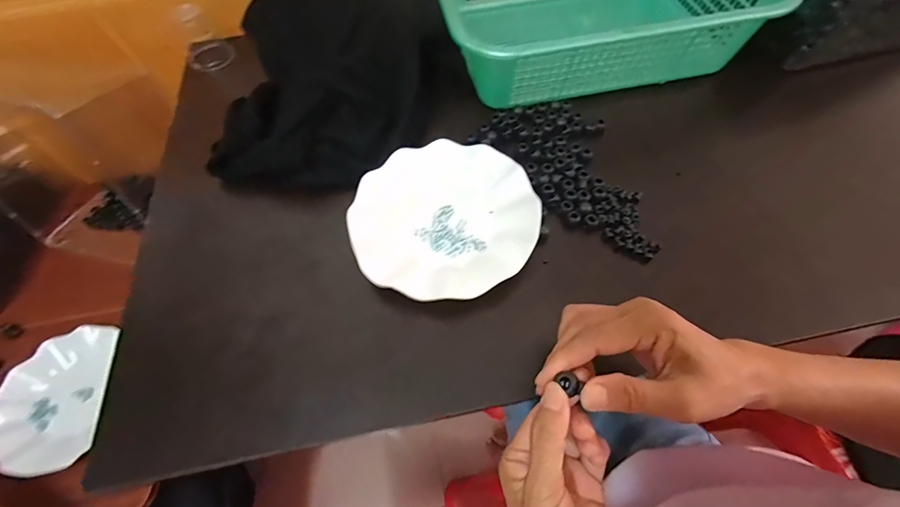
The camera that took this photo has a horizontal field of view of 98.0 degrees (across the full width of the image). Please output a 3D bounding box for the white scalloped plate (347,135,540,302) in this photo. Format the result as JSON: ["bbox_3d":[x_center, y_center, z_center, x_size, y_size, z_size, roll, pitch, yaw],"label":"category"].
[{"bbox_3d":[-0.005,-0.038,0.396,0.181,0.025,0.173,-1,58,2],"label":"white scalloped plate"}]

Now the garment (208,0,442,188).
[{"bbox_3d":[-0.129,-0.224,0.455,0.217,0.116,0.302,10,59,9],"label":"garment"}]

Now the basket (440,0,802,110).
[{"bbox_3d":[0.179,-0.319,0.515,0.375,0.112,0.284,-10,59,-4],"label":"basket"}]

